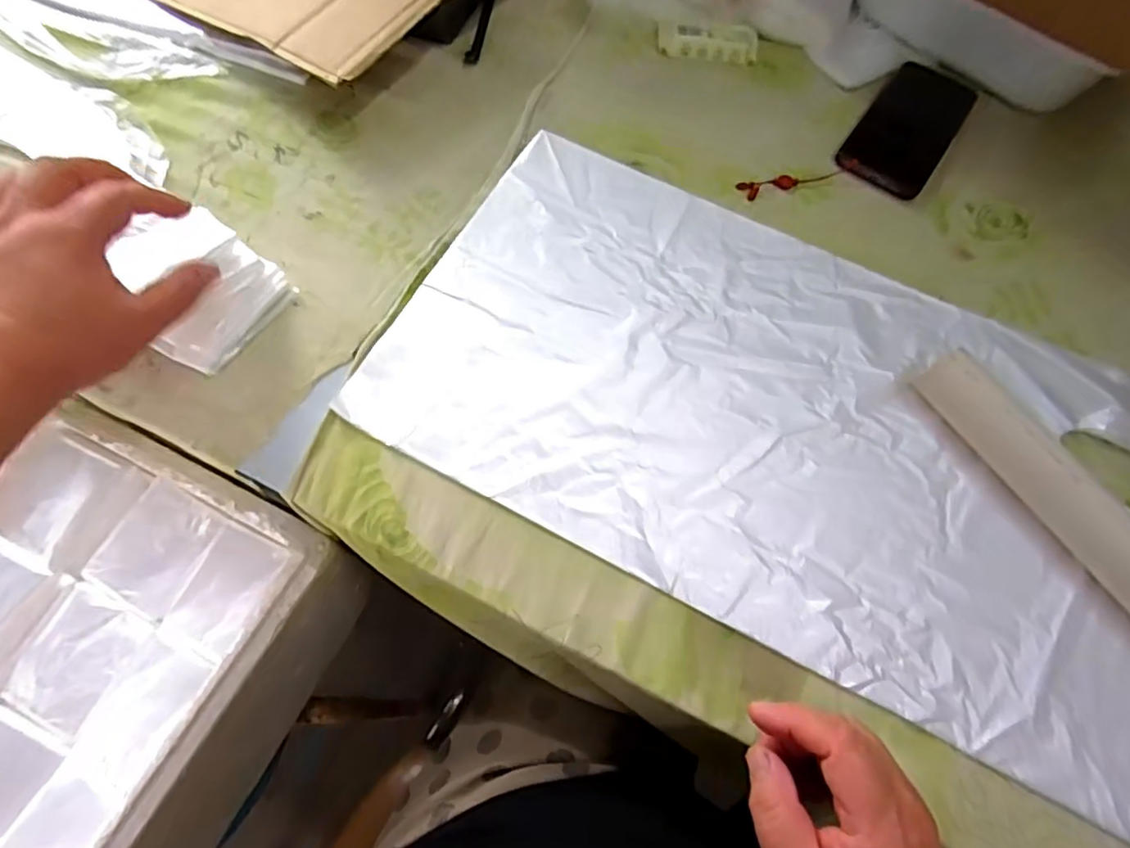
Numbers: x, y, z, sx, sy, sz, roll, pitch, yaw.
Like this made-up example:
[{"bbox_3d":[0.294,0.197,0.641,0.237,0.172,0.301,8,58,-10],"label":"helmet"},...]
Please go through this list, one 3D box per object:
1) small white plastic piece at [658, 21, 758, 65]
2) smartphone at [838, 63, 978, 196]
[{"bbox_3d":[0.136,-0.363,0.558,0.093,0.024,0.030,3,68,-2],"label":"small white plastic piece"},{"bbox_3d":[0.314,-0.270,0.535,0.079,0.012,0.170,34,70,10],"label":"smartphone"}]

